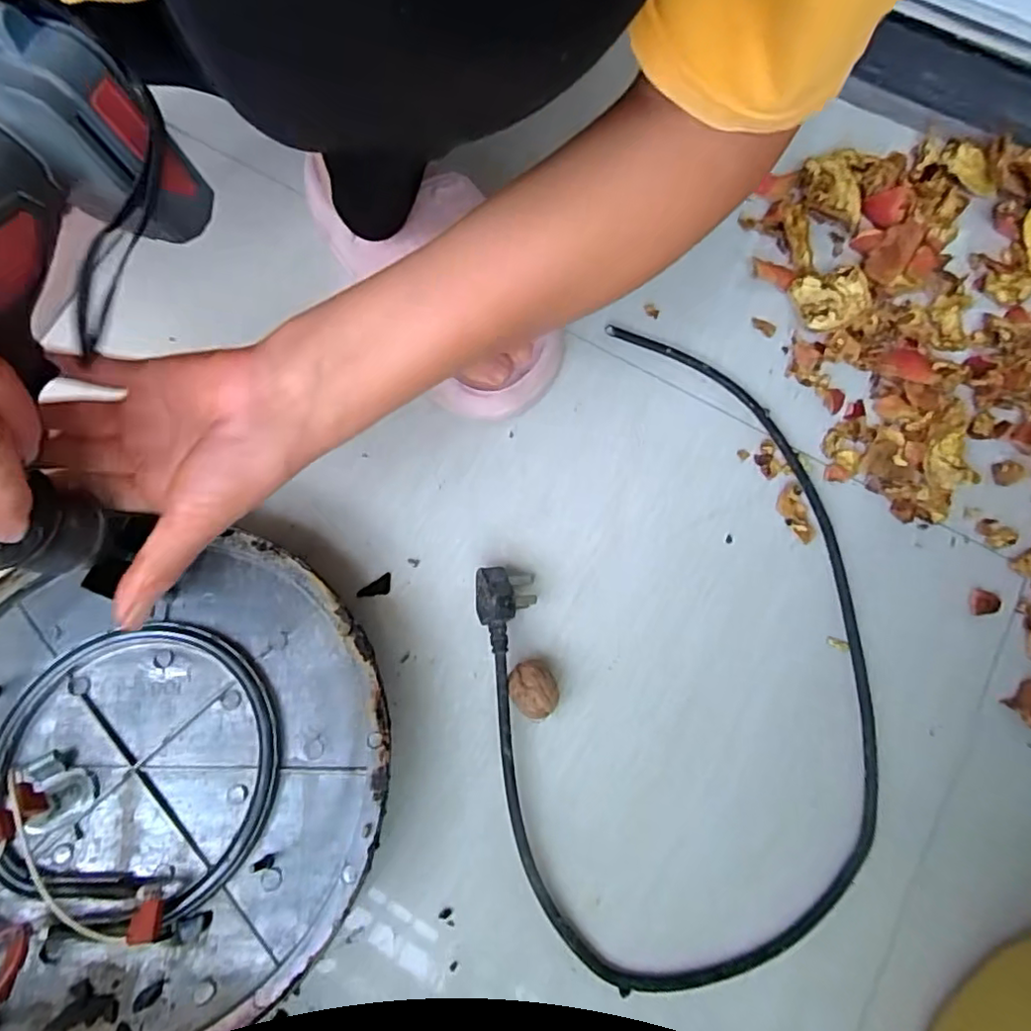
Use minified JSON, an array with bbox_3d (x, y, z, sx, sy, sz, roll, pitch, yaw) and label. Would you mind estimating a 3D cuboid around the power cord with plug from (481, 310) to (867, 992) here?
[{"bbox_3d":[0.099,0.059,0.383,0.249,0.031,0.411,-11,75,-3],"label":"power cord with plug"}]

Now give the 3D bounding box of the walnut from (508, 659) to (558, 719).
[{"bbox_3d":[0.010,0.106,0.369,0.029,0.029,0.033,0,75,0],"label":"walnut"}]

